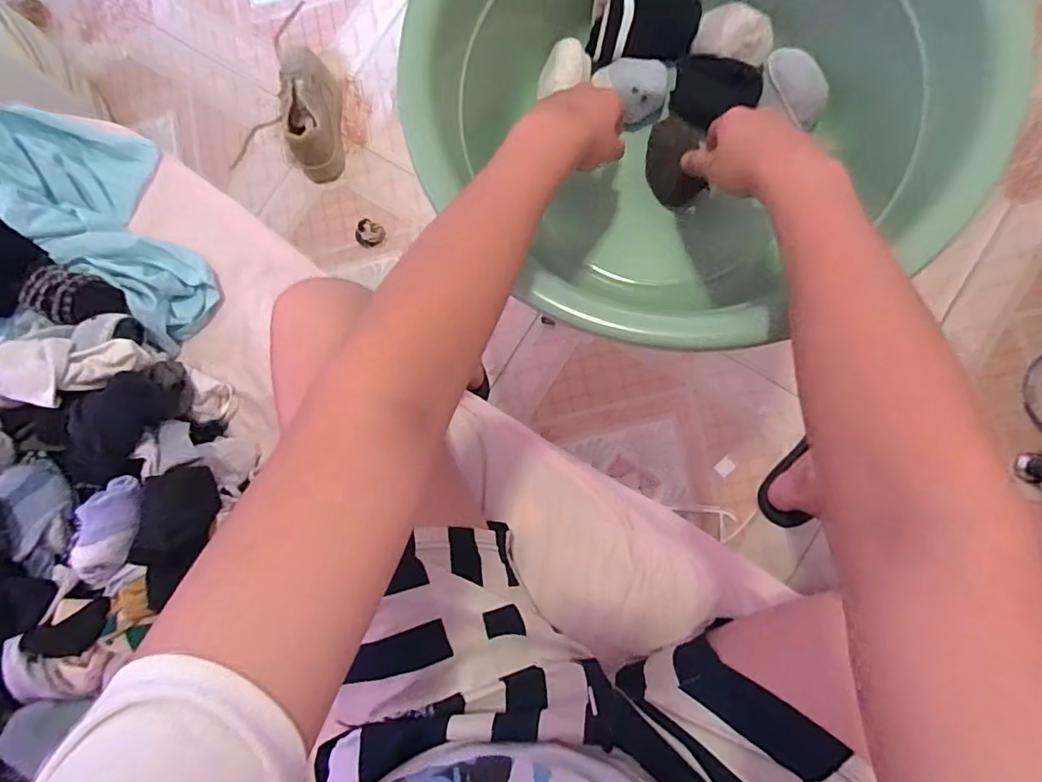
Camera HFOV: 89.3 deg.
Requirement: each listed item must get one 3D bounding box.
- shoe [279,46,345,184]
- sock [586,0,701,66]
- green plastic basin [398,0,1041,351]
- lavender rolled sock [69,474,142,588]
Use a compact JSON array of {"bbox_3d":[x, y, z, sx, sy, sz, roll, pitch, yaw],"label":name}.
[{"bbox_3d":[-0.406,-0.537,1.036,0.087,0.090,0.235,-9,82,4],"label":"shoe"},{"bbox_3d":[0.126,-0.375,0.537,0.113,0.063,0.068,-3,82,6],"label":"sock"},{"bbox_3d":[0.169,-0.245,0.477,0.471,0.199,0.393,-41,80,0],"label":"green plastic basin"},{"bbox_3d":[-0.395,0.133,0.498,0.044,0.029,0.103,11,84,8],"label":"lavender rolled sock"}]

